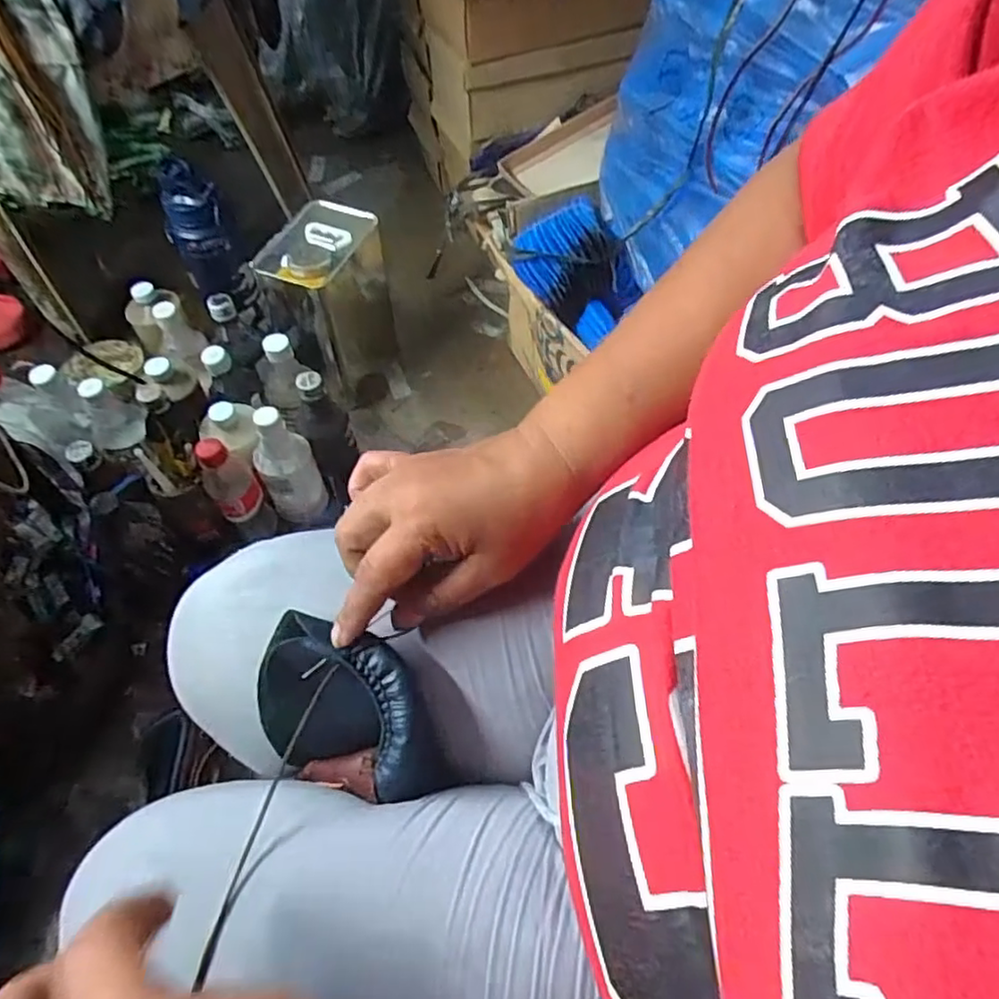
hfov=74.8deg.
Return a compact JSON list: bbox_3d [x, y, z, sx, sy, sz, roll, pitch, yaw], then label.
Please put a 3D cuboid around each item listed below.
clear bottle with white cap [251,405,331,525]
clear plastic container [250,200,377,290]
[{"bbox_3d":[-0.258,-0.037,0.796,0.068,0.168,0.056,-27,62,-16],"label":"clear bottle with white cap"},{"bbox_3d":[-0.234,-0.330,0.834,0.093,0.022,0.150,25,61,15],"label":"clear plastic container"}]

